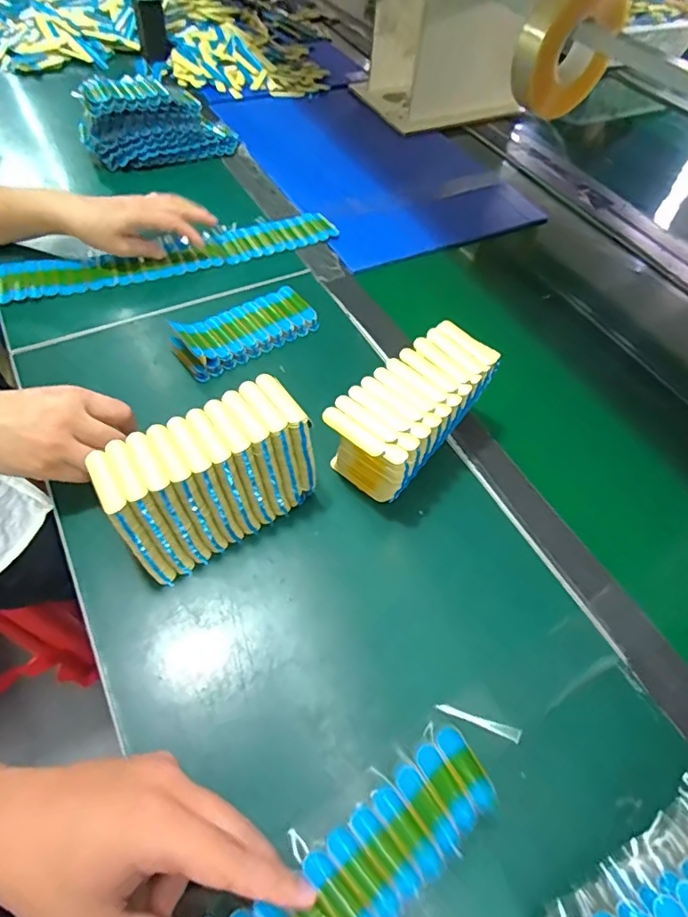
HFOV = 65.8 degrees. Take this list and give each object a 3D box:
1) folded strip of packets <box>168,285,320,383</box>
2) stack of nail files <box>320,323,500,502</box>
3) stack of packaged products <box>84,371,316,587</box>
[{"bbox_3d":[-0.108,-0.141,0.574,0.154,0.030,0.071,-30,62,-24],"label":"folded strip of packets"},{"bbox_3d":[0.060,-0.038,0.477,0.083,0.090,0.156,38,60,20],"label":"stack of nail files"},{"bbox_3d":[-0.105,0.012,0.426,0.159,0.099,0.087,-30,63,-23],"label":"stack of packaged products"}]

